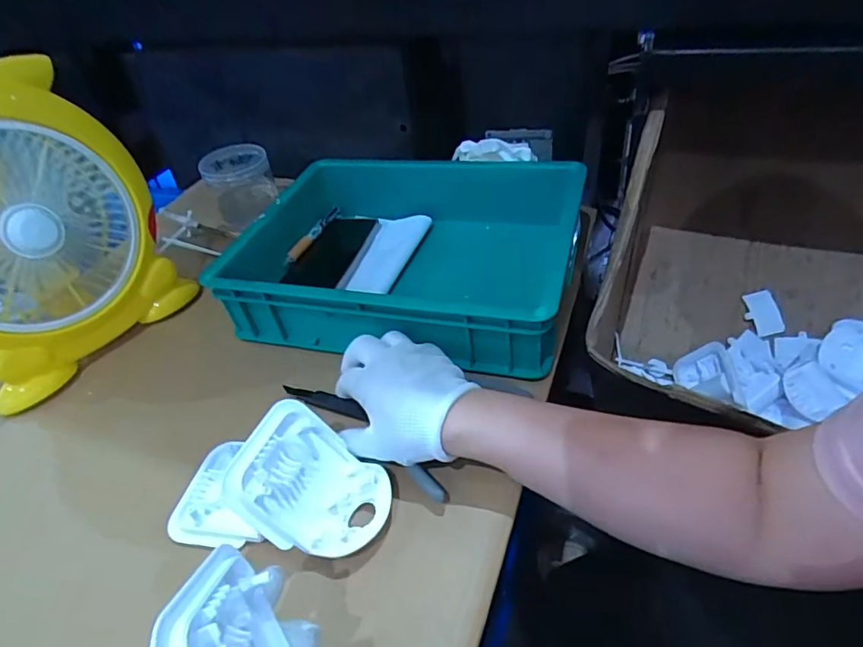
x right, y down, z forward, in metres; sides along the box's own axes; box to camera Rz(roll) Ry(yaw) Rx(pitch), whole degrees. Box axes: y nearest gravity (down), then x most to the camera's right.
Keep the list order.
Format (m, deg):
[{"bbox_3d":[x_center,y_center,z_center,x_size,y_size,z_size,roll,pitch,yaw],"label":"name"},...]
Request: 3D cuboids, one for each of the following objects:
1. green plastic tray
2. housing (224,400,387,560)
[{"bbox_3d":[-0.021,-0.076,0.567,0.326,0.087,0.257,7,42,17],"label":"green plastic tray"},{"bbox_3d":[-0.080,0.106,0.367,0.036,0.100,0.084,-27,25,39],"label":"housing"}]

